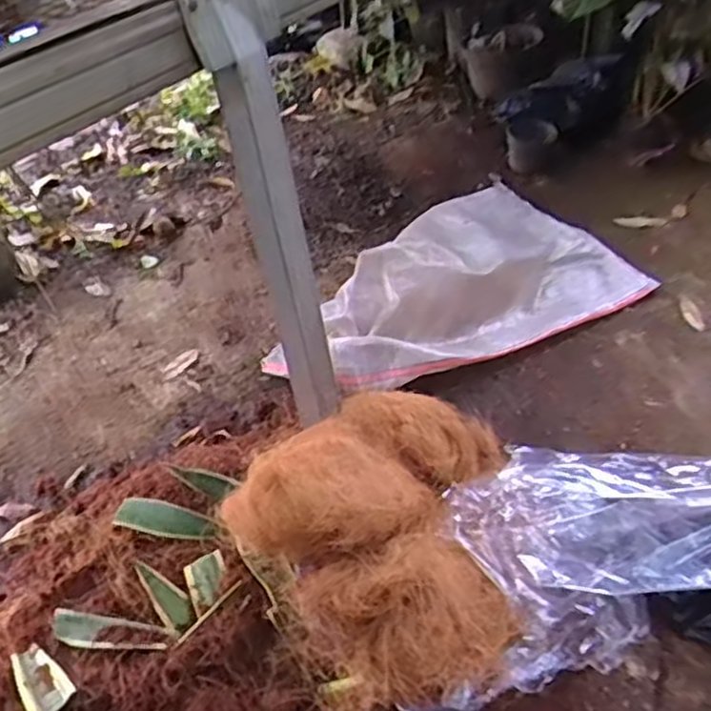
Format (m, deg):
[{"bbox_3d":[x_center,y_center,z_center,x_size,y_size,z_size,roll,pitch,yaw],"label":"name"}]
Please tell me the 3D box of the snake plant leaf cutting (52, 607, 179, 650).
[{"bbox_3d":[-0.311,0.353,0.953,0.167,0.016,0.037,2,41,10],"label":"snake plant leaf cutting"}]

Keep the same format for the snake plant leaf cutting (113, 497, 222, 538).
[{"bbox_3d":[-0.269,0.235,1.069,0.155,0.030,0.044,5,41,13],"label":"snake plant leaf cutting"}]

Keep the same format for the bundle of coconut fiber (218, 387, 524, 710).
[{"bbox_3d":[0.019,0.193,0.944,0.350,0.189,0.430,-1,40,6],"label":"bundle of coconut fiber"}]

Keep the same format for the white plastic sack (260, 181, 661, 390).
[{"bbox_3d":[0.218,-0.171,1.507,0.827,0.168,0.505,-34,48,-30],"label":"white plastic sack"}]

